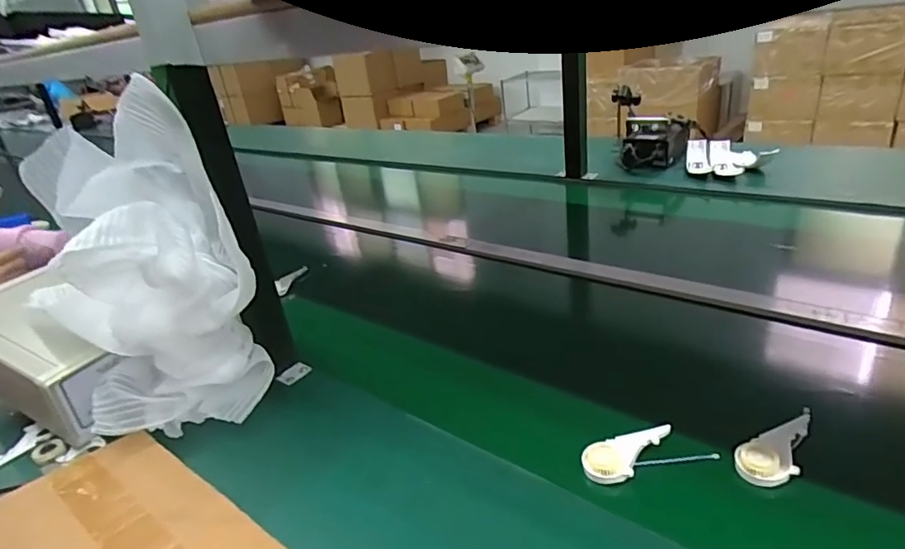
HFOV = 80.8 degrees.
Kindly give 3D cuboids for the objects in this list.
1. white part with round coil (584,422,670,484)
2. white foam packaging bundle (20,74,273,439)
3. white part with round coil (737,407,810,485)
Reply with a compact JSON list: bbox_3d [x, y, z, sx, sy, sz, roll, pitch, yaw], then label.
[{"bbox_3d":[0.176,0.177,0.533,0.093,0.017,0.041,-28,29,-8],"label":"white part with round coil"},{"bbox_3d":[-0.359,-0.005,0.609,0.188,0.341,0.171,-26,30,-30],"label":"white foam packaging bundle"},{"bbox_3d":[0.322,0.165,0.517,0.101,0.016,0.046,-34,34,-20],"label":"white part with round coil"}]

